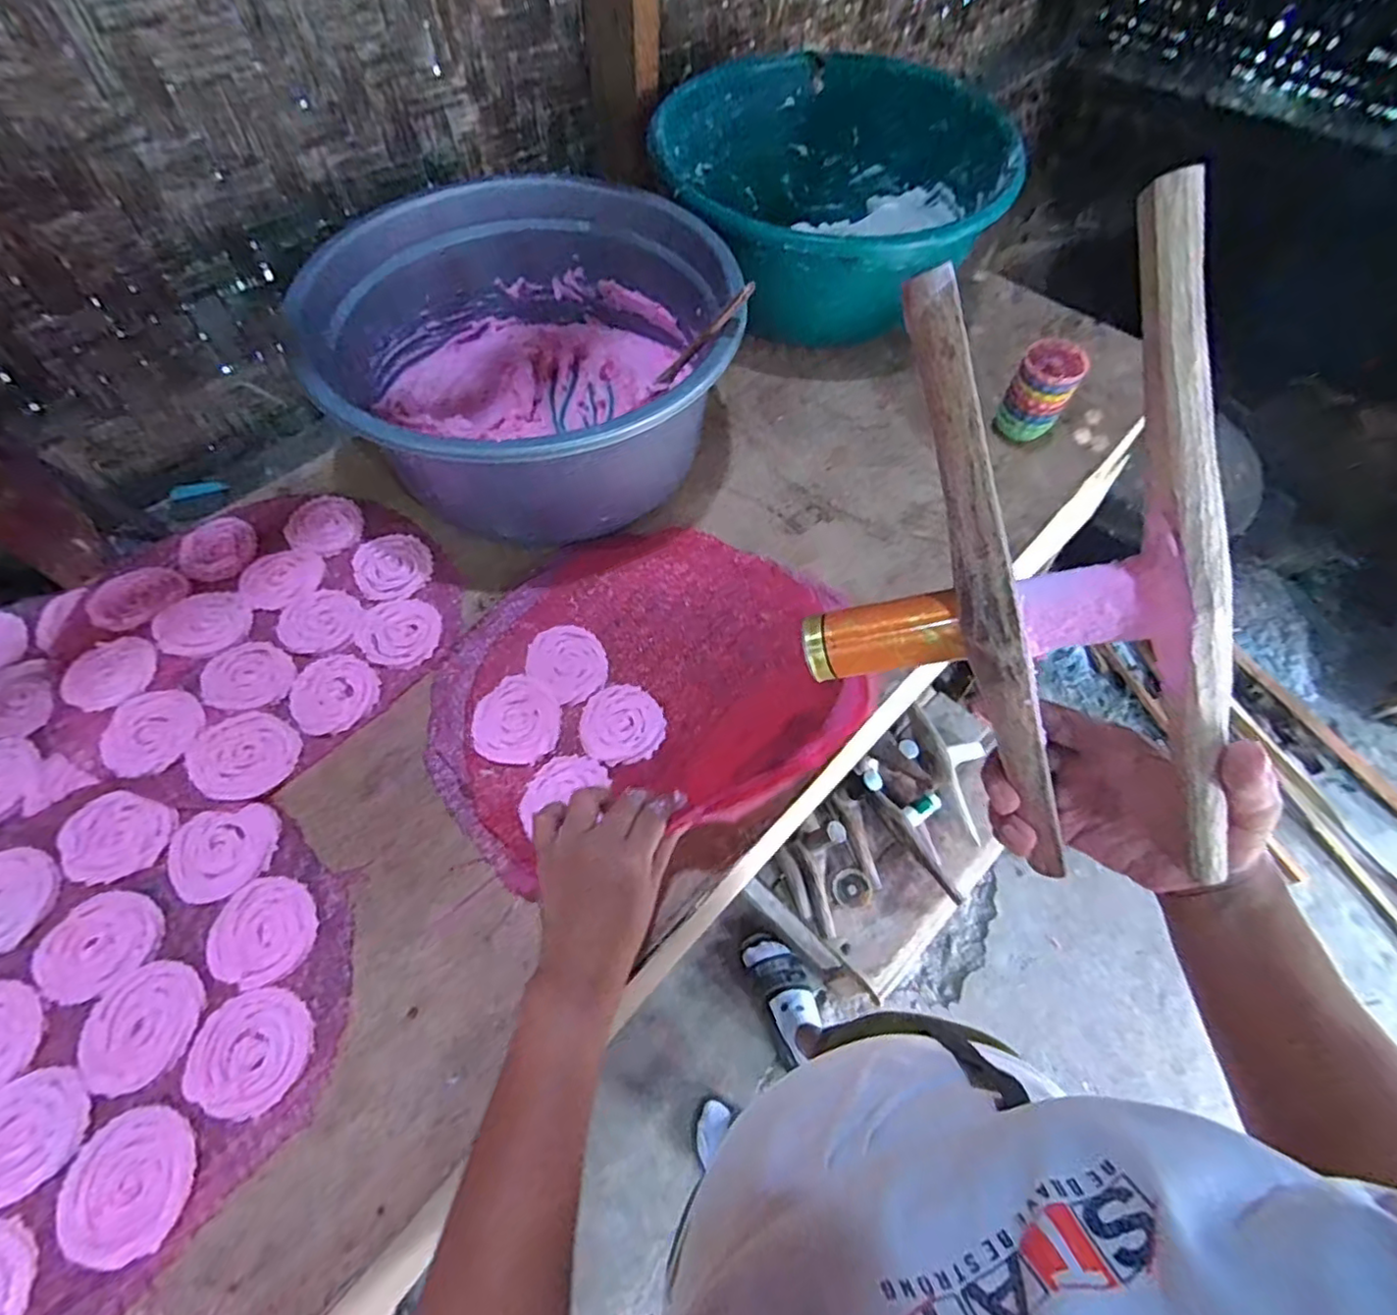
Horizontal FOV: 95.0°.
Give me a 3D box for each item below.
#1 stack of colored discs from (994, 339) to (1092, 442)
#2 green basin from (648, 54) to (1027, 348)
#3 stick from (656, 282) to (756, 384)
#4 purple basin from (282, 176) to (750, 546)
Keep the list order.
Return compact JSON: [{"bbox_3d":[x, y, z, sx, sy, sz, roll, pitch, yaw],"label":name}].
[{"bbox_3d":[0.372,-0.288,0.705,0.063,0.099,0.058,23,62,13],"label":"stack of colored discs"},{"bbox_3d":[0.158,-0.562,0.815,0.398,0.188,0.399,0,60,-1],"label":"green basin"},{"bbox_3d":[0.004,-0.289,0.581,0.011,0.135,0.013,33,56,-26],"label":"stick"},{"bbox_3d":[-0.165,-0.312,0.672,0.383,0.179,0.363,-6,60,-5],"label":"purple basin"}]

